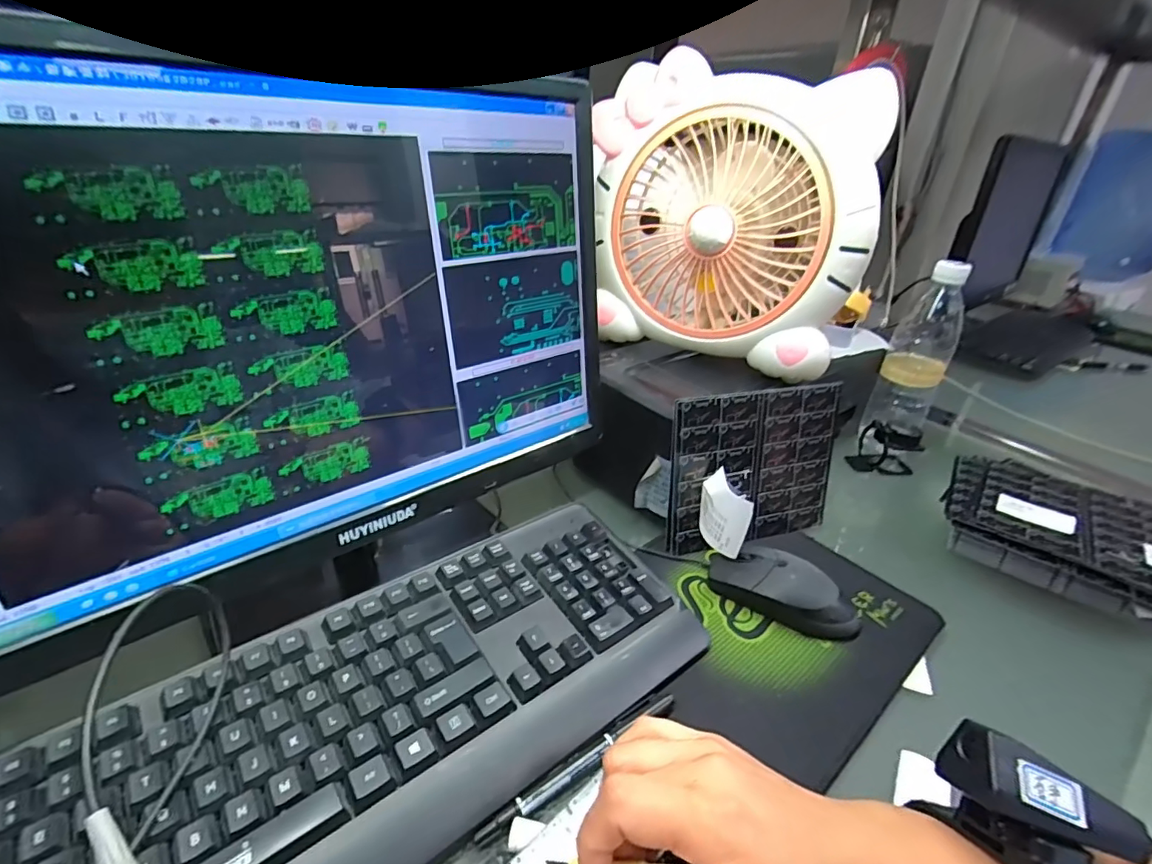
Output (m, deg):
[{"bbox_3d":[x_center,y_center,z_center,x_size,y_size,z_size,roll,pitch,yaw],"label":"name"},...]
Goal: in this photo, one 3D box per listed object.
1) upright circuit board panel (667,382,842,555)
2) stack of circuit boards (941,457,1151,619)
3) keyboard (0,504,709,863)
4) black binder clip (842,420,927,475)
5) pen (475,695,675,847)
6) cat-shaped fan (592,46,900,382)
[{"bbox_3d":[0.164,0.034,0.484,0.169,0.144,0.008,-7,20,-18],"label":"upright circuit board panel"},{"bbox_3d":[0.490,0.097,0.514,0.229,0.044,0.183,22,34,28],"label":"stack of circuit boards"},{"bbox_3d":[-0.119,0.167,0.308,0.428,0.045,0.155,-19,37,-35],"label":"keyboard"},{"bbox_3d":[0.370,0.018,0.641,0.070,0.060,0.044,1,30,-5],"label":"black binder clip"},{"bbox_3d":[0.006,0.193,0.312,0.139,0.008,0.009,-17,36,-33],"label":"pen"},{"bbox_3d":[0.132,-0.194,0.499,0.261,0.235,0.088,21,34,27],"label":"cat-shaped fan"}]

